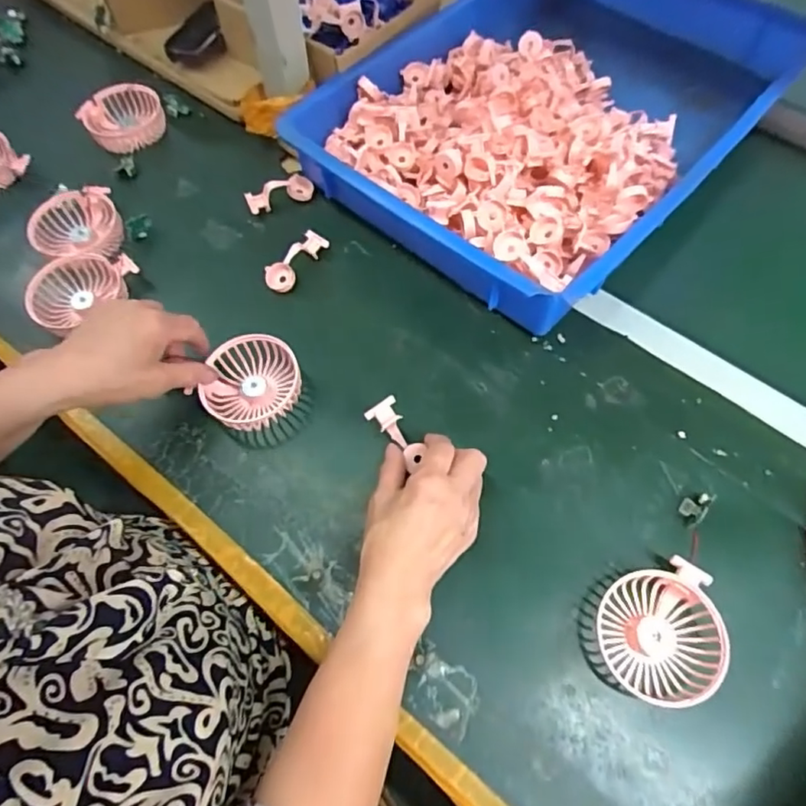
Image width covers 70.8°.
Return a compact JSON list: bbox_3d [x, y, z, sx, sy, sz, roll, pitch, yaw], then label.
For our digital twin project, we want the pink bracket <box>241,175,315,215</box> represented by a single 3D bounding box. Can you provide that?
[{"bbox_3d":[-0.137,-0.234,0.630,0.075,0.028,0.023,-20,66,-6],"label":"pink bracket"}]

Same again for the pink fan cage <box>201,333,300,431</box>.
[{"bbox_3d":[-0.139,-0.017,0.520,0.081,0.029,0.086,-1,65,3],"label":"pink fan cage"}]

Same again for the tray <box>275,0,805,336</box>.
[{"bbox_3d":[0.182,-0.347,0.643,0.367,0.078,0.541,41,73,19],"label":"tray"}]

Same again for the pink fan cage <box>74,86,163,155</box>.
[{"bbox_3d":[-0.341,-0.346,0.694,0.089,0.037,0.087,0,63,0],"label":"pink fan cage"}]

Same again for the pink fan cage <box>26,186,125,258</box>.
[{"bbox_3d":[-0.351,-0.183,0.618,0.091,0.038,0.091,-26,66,-10],"label":"pink fan cage"}]

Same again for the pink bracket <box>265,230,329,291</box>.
[{"bbox_3d":[-0.111,-0.148,0.590,0.028,0.025,0.075,37,72,18],"label":"pink bracket"}]

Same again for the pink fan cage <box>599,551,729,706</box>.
[{"bbox_3d":[0.190,0.172,0.422,0.084,0.033,0.088,-13,65,-3],"label":"pink fan cage"}]

